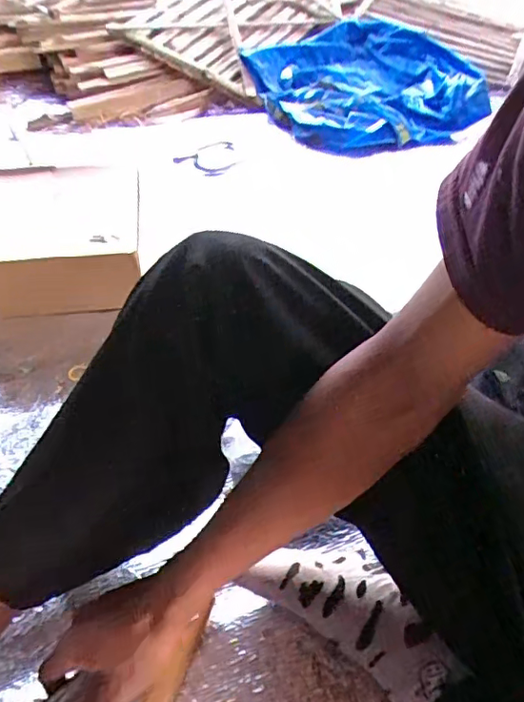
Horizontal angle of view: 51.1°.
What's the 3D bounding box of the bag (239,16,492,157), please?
[{"bbox_3d":[0.234,-0.674,1.365,0.456,0.138,0.560,-13,46,-15],"label":"bag"}]

